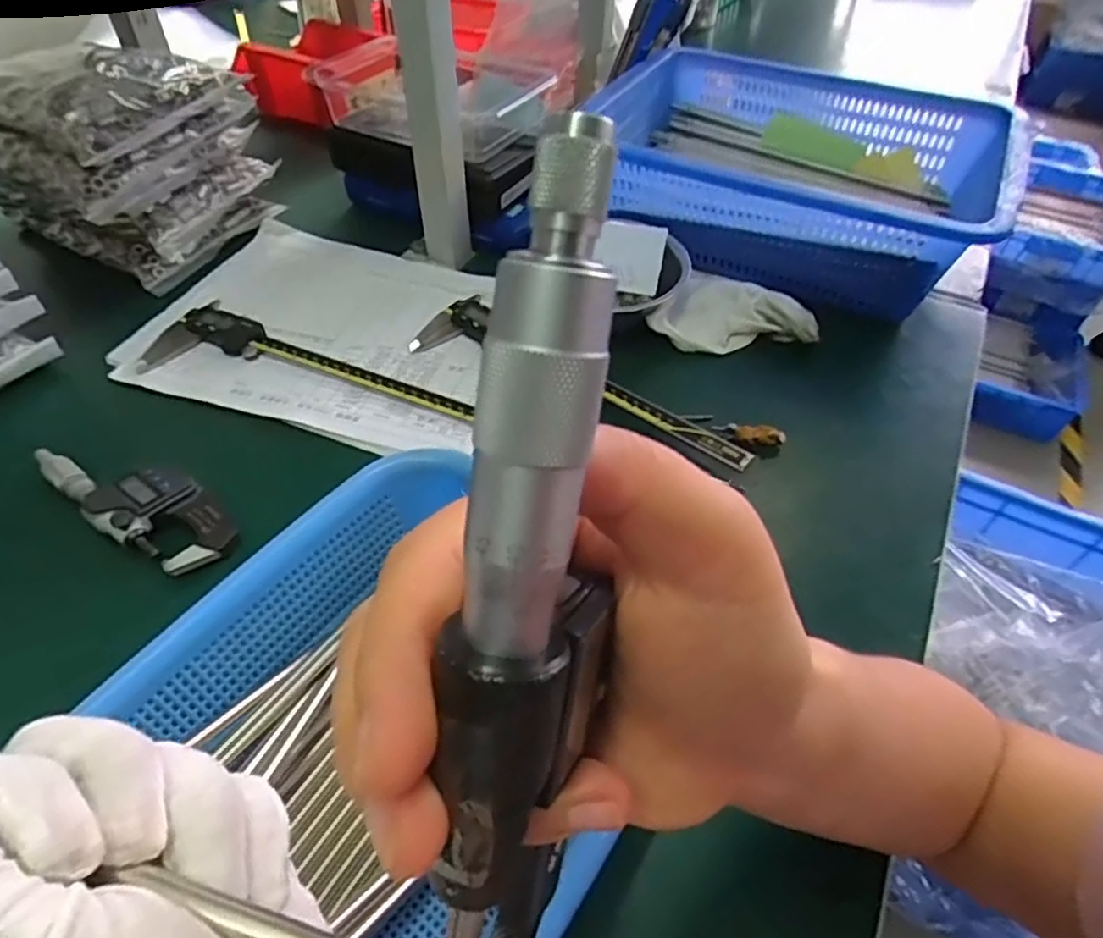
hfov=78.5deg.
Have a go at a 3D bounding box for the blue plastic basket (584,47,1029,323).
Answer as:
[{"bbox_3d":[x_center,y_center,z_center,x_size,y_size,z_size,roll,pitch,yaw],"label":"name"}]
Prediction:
[{"bbox_3d":[0.213,-0.274,0.620,0.337,0.112,0.273,21,52,16],"label":"blue plastic basket"}]

